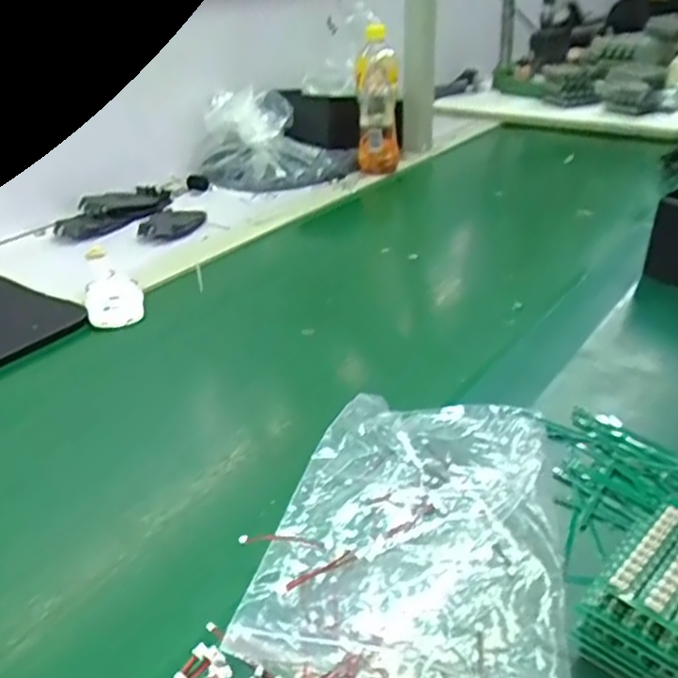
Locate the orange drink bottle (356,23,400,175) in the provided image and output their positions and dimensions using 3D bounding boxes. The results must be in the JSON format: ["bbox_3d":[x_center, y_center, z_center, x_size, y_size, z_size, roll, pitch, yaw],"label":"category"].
[{"bbox_3d":[0.061,-0.365,1.090,0.066,0.205,0.068,-1,29,3],"label":"orange drink bottle"}]

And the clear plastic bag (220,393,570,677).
[{"bbox_3d":[0.052,0.113,0.444,0.170,0.020,0.234,4,30,12],"label":"clear plastic bag"}]

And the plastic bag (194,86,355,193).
[{"bbox_3d":[-0.101,-0.322,1.126,0.246,0.120,0.178,-6,29,-5],"label":"plastic bag"}]

